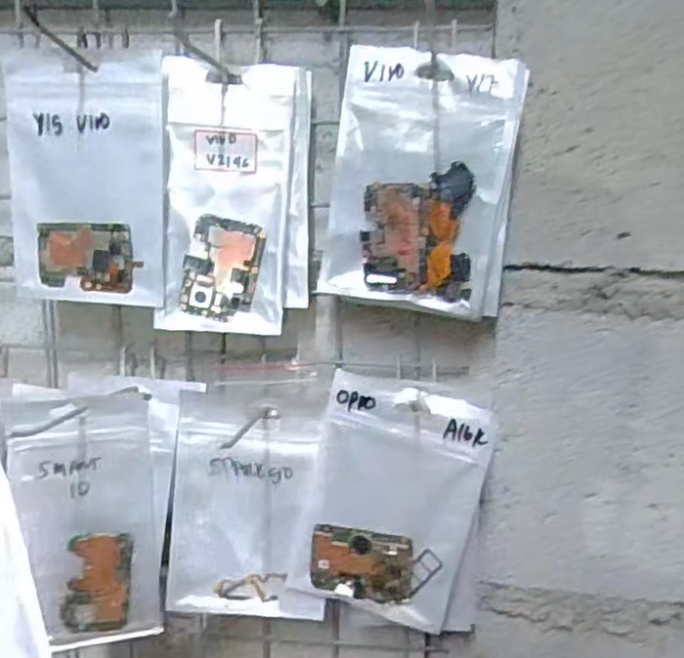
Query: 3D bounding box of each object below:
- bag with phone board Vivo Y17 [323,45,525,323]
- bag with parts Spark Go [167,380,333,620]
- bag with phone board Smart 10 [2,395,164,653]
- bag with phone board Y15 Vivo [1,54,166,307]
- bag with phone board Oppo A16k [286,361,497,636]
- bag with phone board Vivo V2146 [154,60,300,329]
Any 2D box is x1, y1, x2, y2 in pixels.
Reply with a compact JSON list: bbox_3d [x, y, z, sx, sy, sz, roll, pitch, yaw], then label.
[{"bbox_3d":[0.049,-0.091,0.400,0.114,0.148,0.023,2,10,1],"label":"bag with phone board Vivo Y17"},{"bbox_3d":[-0.063,0.114,0.432,0.101,0.157,0.013,1,10,-2],"label":"bag with parts Spark Go"},{"bbox_3d":[-0.164,0.125,0.419,0.085,0.163,0.010,-1,11,-15],"label":"bag with phone board Smart 10"},{"bbox_3d":[-0.161,-0.093,0.409,0.103,0.149,0.010,3,10,10],"label":"bag with phone board Y15 Vivo"},{"bbox_3d":[0.030,0.109,0.418,0.116,0.154,0.011,3,10,8],"label":"bag with phone board Oppo A16k"},{"bbox_3d":[-0.074,-0.083,0.414,0.079,0.164,0.017,1,10,-4],"label":"bag with phone board Vivo V2146"}]

